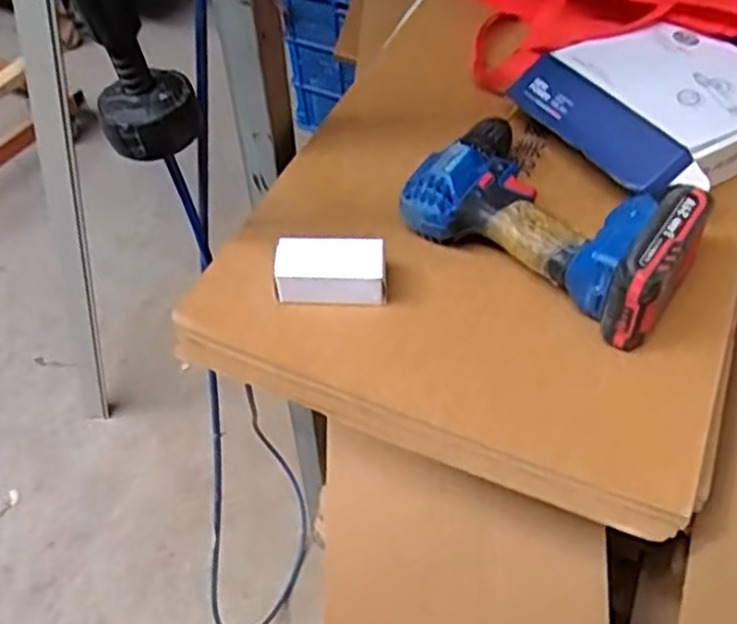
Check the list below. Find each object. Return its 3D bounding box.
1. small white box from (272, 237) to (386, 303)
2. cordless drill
[{"bbox_3d":[-0.030,-0.032,0.579,0.084,0.036,0.037,-1,51,1],"label":"small white box"},{"bbox_3d":[0.149,-0.081,0.580,0.216,0.066,0.127,31,58,24],"label":"cordless drill"}]

